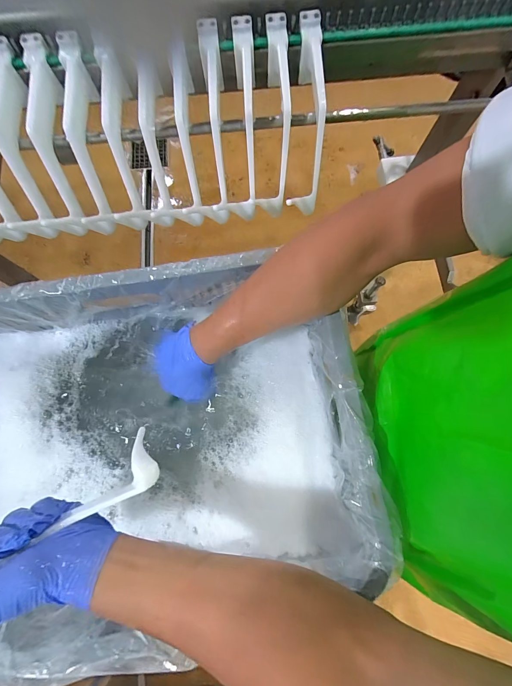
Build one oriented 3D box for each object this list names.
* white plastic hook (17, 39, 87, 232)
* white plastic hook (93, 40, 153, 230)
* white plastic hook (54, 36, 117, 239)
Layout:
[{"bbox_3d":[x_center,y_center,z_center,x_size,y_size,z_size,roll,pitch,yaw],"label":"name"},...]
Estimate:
[{"bbox_3d":[-0.233,-0.231,0.346,0.024,0.060,0.200,-4,103,0],"label":"white plastic hook"},{"bbox_3d":[-0.156,-0.235,0.358,0.035,0.052,0.183,-6,104,0],"label":"white plastic hook"},{"bbox_3d":[-0.197,-0.238,0.347,0.028,0.056,0.202,-5,104,0],"label":"white plastic hook"}]

